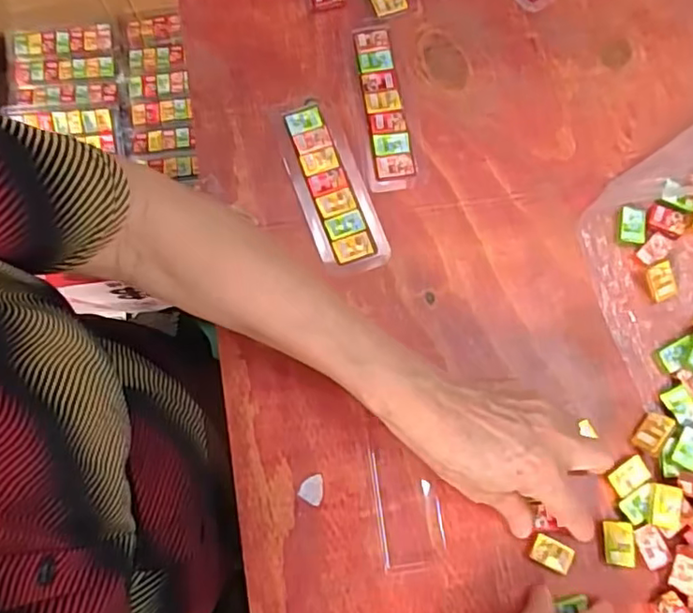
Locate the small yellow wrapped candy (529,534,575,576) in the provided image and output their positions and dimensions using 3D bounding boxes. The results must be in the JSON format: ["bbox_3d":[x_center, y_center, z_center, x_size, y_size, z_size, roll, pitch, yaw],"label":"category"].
[{"bbox_3d":[0.127,0.153,0.375,0.025,0.009,0.017,26,79,6],"label":"small yellow wrapped candy"}]

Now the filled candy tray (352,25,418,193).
[{"bbox_3d":[0.028,-0.146,0.442,0.033,0.006,0.129,-6,77,-1],"label":"filled candy tray"}]

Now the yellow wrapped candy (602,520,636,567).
[{"bbox_3d":[0.168,0.146,0.373,0.017,0.004,0.026,-4,73,21],"label":"yellow wrapped candy"}]

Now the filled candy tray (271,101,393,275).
[{"bbox_3d":[-0.014,-0.085,0.428,0.047,0.008,0.130,-21,78,-4],"label":"filled candy tray"}]

